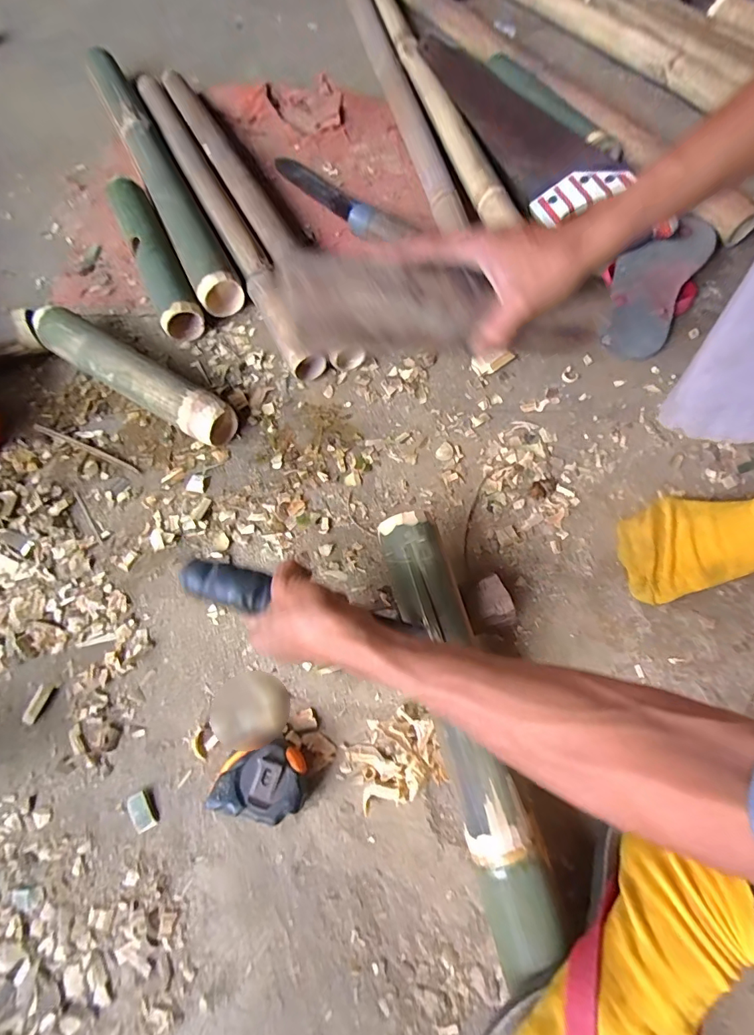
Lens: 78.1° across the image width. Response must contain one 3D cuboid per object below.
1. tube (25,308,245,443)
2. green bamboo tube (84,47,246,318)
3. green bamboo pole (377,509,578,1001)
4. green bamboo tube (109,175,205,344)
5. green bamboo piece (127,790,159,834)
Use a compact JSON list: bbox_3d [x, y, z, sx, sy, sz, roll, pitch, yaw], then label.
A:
[{"bbox_3d":[-0.282,-0.164,0.539,0.275,0.055,0.053,30,70,13],"label":"tube"},{"bbox_3d":[-0.332,-0.527,0.690,0.054,0.053,0.624,-25,68,-10],"label":"green bamboo tube"},{"bbox_3d":[0.108,0.282,0.301,0.055,0.062,0.620,-15,72,-5],"label":"green bamboo pole"},{"bbox_3d":[-0.293,-0.343,0.611,0.051,0.064,0.258,-25,68,-10],"label":"green bamboo tube"},{"bbox_3d":[-0.197,0.245,0.387,0.019,0.004,0.030,-34,70,-13],"label":"green bamboo piece"}]

